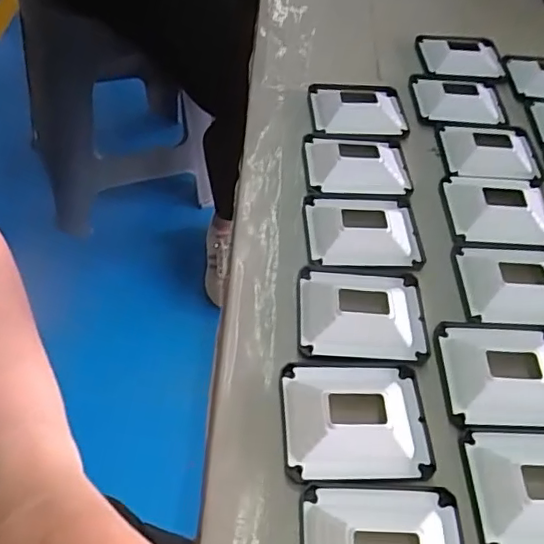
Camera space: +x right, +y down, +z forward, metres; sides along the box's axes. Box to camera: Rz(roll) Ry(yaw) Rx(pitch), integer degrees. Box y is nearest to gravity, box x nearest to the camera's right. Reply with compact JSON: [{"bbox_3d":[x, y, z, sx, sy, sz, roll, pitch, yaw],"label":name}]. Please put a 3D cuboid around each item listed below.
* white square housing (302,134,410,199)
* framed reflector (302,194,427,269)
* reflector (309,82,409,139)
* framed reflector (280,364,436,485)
[{"bbox_3d":[0.069,-0.087,0.455,0.081,0.019,0.070,3,51,-3],"label":"white square housing"},{"bbox_3d":[0.066,-0.032,0.411,0.081,0.015,0.070,2,51,-4],"label":"framed reflector"},{"bbox_3d":[0.078,-0.144,0.502,0.085,0.022,0.078,2,51,-7],"label":"reflector"},{"bbox_3d":[0.047,0.079,0.317,0.081,0.014,0.068,1,51,-5],"label":"framed reflector"}]

